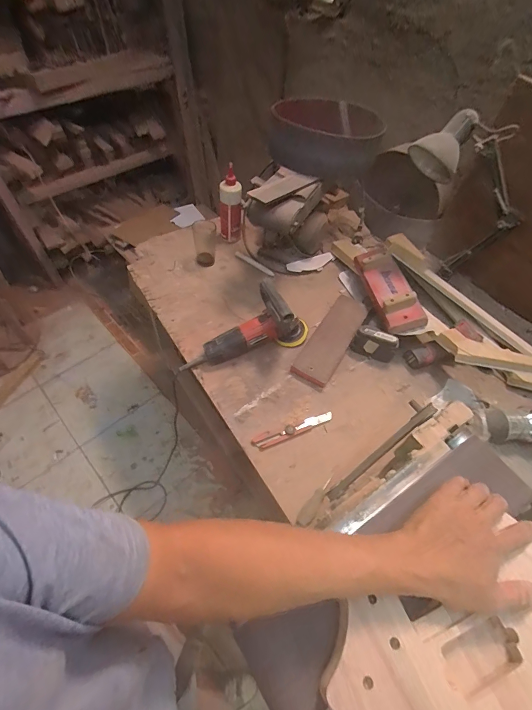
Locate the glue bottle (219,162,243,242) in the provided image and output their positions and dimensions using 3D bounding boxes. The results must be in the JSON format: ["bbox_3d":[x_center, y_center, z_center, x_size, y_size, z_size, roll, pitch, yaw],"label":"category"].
[{"bbox_3d":[-0.112,-0.469,1.111,0.071,0.210,0.074,1,56,-4],"label":"glue bottle"}]

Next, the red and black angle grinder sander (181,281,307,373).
[{"bbox_3d":[-0.051,-0.079,0.863,0.334,0.160,0.112,-10,57,-11],"label":"red and black angle grinder sander"}]

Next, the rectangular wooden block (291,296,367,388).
[{"bbox_3d":[0.176,-0.044,0.928,0.095,0.016,0.289,29,58,15],"label":"rectangular wooden block"}]

